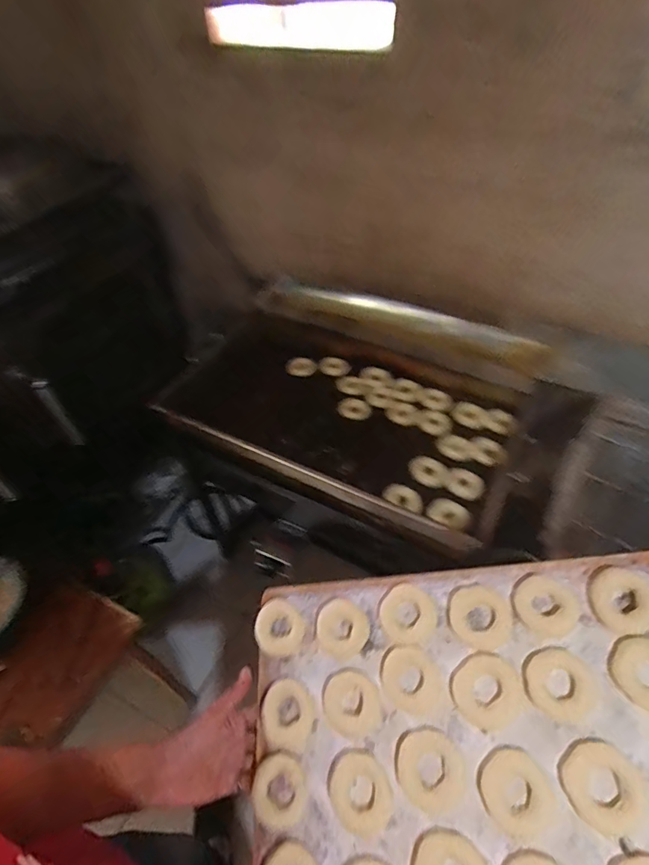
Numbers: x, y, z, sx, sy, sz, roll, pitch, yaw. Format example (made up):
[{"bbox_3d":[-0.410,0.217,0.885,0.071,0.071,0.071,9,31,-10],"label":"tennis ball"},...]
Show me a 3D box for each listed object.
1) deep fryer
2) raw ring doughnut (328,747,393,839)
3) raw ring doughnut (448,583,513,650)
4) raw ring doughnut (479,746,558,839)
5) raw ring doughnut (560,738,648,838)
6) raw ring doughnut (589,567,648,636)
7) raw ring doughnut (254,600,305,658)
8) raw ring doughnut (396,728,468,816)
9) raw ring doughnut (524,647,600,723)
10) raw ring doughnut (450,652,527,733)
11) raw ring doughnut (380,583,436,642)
[{"bbox_3d":[0.090,-0.093,1.108,0.764,0.190,0.541,19,55,21],"label":"deep fryer"},{"bbox_3d":[0.039,0.392,0.481,0.067,0.012,0.075,-39,52,-5],"label":"raw ring doughnut"},{"bbox_3d":[0.189,0.224,0.533,0.071,0.015,0.071,-10,57,16],"label":"raw ring doughnut"},{"bbox_3d":[0.193,0.363,0.444,0.065,0.018,0.068,-3,50,4],"label":"raw ring doughnut"},{"bbox_3d":[0.272,0.345,0.431,0.069,0.015,0.069,-10,55,16],"label":"raw ring doughnut"},{"bbox_3d":[0.339,0.190,0.498,0.066,0.016,0.067,-18,60,16],"label":"raw ring doughnut"},{"bbox_3d":[-0.061,0.262,0.588,0.062,0.011,0.067,-3,50,4],"label":"raw ring doughnut"},{"bbox_3d":[0.114,0.362,0.471,0.071,0.011,0.071,-9,57,13],"label":"raw ring doughnut"},{"bbox_3d":[0.255,0.274,0.479,0.068,0.016,0.068,-9,58,14],"label":"raw ring doughnut"},{"bbox_3d":[0.184,0.291,0.494,0.073,0.014,0.073,-9,58,14],"label":"raw ring doughnut"},{"bbox_3d":[0.105,0.227,0.553,0.064,0.016,0.064,-3,50,4],"label":"raw ring doughnut"}]

